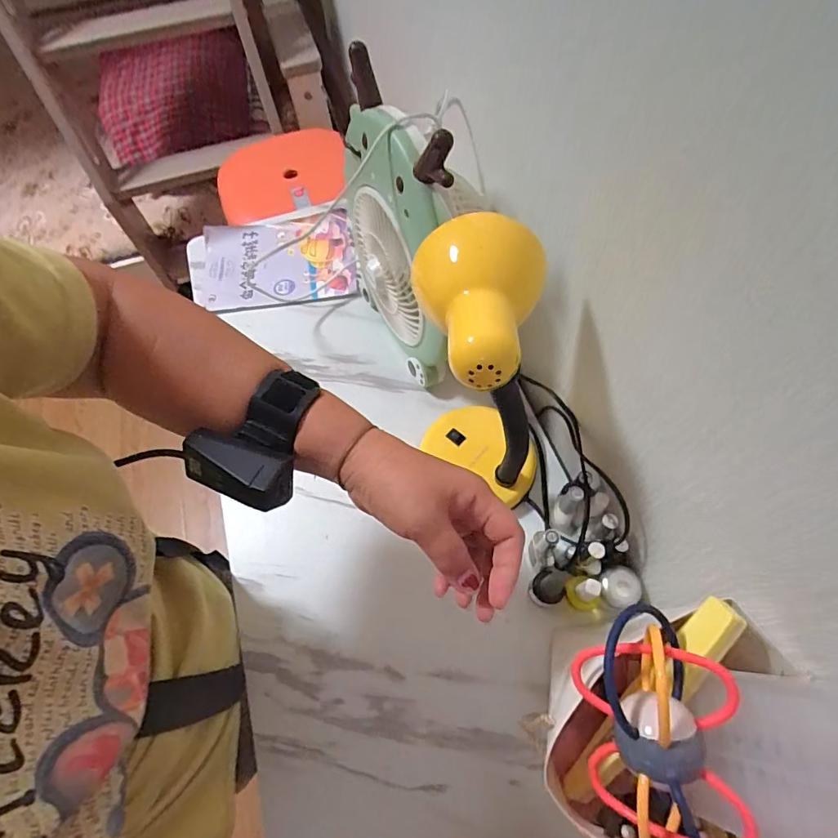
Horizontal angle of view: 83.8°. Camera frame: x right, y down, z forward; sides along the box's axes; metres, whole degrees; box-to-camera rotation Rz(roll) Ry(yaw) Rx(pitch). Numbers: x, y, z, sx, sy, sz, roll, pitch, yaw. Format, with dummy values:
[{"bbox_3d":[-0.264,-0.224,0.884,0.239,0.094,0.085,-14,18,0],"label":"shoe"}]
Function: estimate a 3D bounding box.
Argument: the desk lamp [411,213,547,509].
[{"bbox_3d":[0.055,-0.039,0.469,0.109,0.283,0.145,0,62,4],"label":"desk lamp"}]

